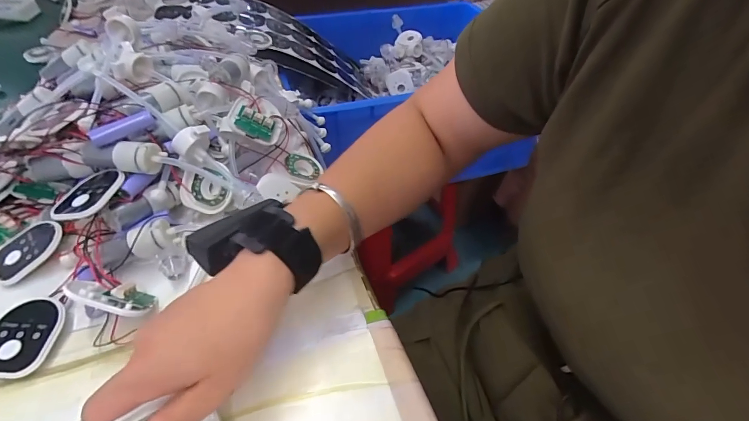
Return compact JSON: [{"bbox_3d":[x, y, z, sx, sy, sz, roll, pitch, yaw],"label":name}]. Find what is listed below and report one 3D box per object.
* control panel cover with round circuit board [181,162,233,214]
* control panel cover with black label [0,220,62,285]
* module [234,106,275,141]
[{"bbox_3d":[-0.152,-0.021,0.334,0.057,0.045,0.013,4,5,19],"label":"control panel cover with round circuit board"},{"bbox_3d":[-0.303,0.032,0.319,0.048,0.006,0.058,30,68,22],"label":"control panel cover with black label"},{"bbox_3d":[-0.115,-0.083,0.352,0.034,0.007,0.025,27,68,-25],"label":"module"}]

